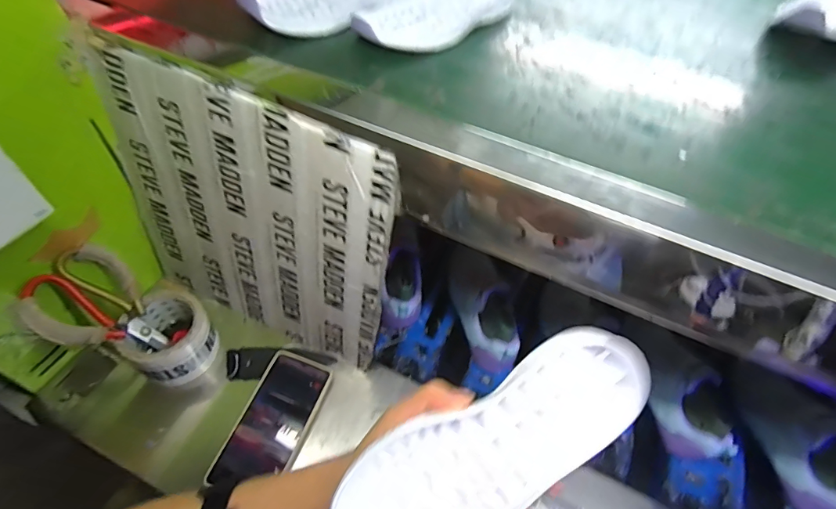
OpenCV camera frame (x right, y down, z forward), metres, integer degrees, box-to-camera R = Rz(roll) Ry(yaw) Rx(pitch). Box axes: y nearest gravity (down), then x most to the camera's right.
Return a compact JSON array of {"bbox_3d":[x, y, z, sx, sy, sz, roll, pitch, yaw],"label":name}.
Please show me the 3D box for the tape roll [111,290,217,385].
[{"bbox_3d":[-0.308,0.105,0.545,0.090,0.073,0.092,4,50,-5],"label":"tape roll"}]

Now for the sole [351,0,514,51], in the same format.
[{"bbox_3d":[0.023,-0.273,0.479,0.094,0.032,0.209,37,58,22],"label":"sole"}]

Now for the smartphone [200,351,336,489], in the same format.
[{"bbox_3d":[-0.169,0.197,0.525,0.083,0.013,0.157,19,61,4],"label":"smartphone"}]

